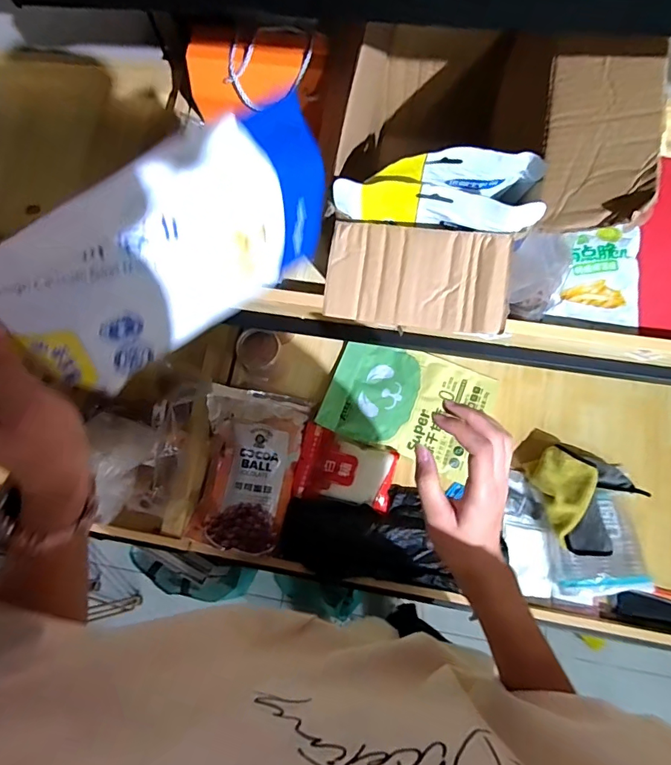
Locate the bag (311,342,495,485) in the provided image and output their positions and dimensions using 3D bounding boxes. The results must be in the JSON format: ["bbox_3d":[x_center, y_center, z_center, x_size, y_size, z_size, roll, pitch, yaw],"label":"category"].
[{"bbox_3d":[0.146,0.035,0.915,0.315,0.031,0.224,21,70,11],"label":"bag"}]

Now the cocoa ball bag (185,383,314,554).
[{"bbox_3d":[-0.161,0.160,0.852,0.181,0.067,0.302,4,68,5],"label":"cocoa ball bag"}]

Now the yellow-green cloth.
[{"bbox_3d":[0.401,0.198,0.816,0.115,0.042,0.147,31,81,30],"label":"yellow-green cloth"}]

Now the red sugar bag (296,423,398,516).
[{"bbox_3d":[0.022,0.168,0.881,0.188,0.030,0.138,10,68,7],"label":"red sugar bag"}]

